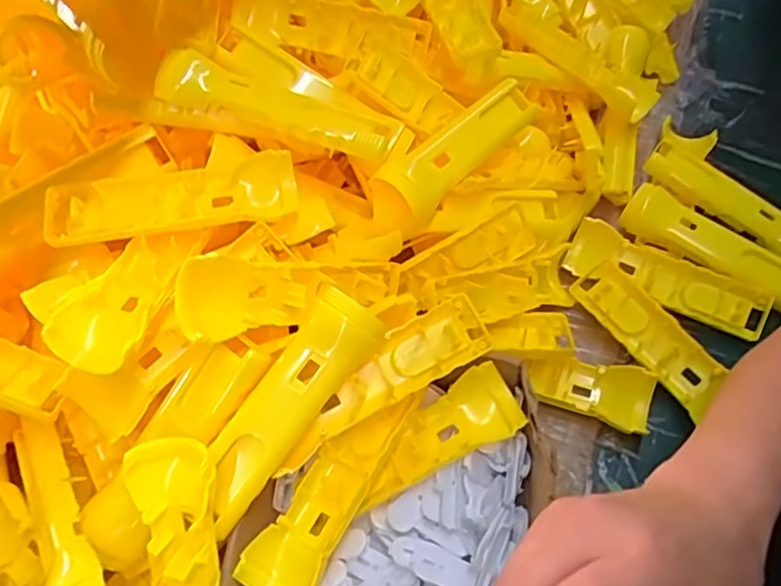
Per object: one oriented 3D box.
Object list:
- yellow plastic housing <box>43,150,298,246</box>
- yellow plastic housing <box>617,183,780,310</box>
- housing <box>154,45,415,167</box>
[{"bbox_3d":[-0.146,-0.062,0.416,0.159,0.034,0.047,-8,56,-1],"label":"yellow plastic housing"},{"bbox_3d":[0.286,-0.043,0.538,0.164,0.031,0.052,31,63,22],"label":"yellow plastic housing"},{"bbox_3d":[-0.073,-0.137,0.453,0.183,0.033,0.059,16,56,-10],"label":"housing"}]

